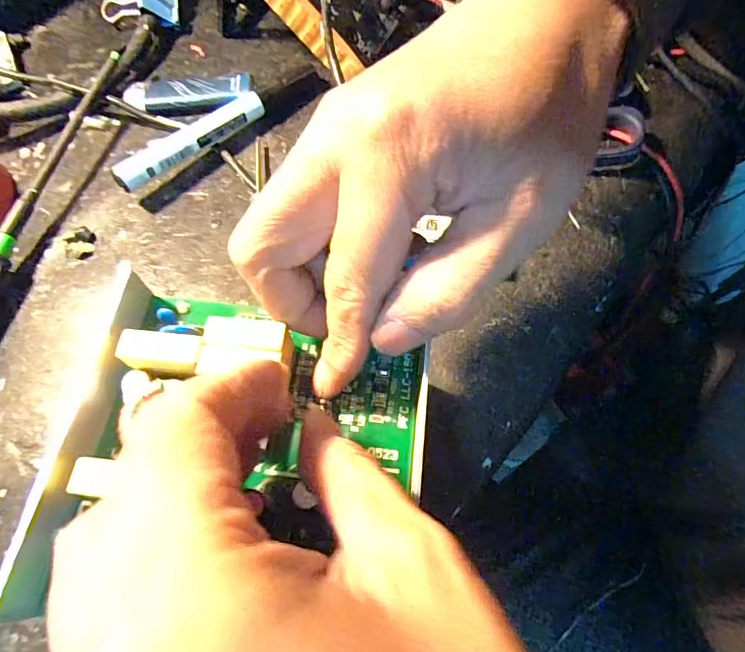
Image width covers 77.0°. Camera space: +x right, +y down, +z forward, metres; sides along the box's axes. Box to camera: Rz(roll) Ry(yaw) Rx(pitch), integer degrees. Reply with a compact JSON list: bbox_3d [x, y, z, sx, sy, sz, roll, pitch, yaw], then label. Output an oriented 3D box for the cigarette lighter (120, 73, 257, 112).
[{"bbox_3d":[-0.119,-0.151,0.303,0.080,0.011,0.021,-4,67,-1],"label":"cigarette lighter"}]

